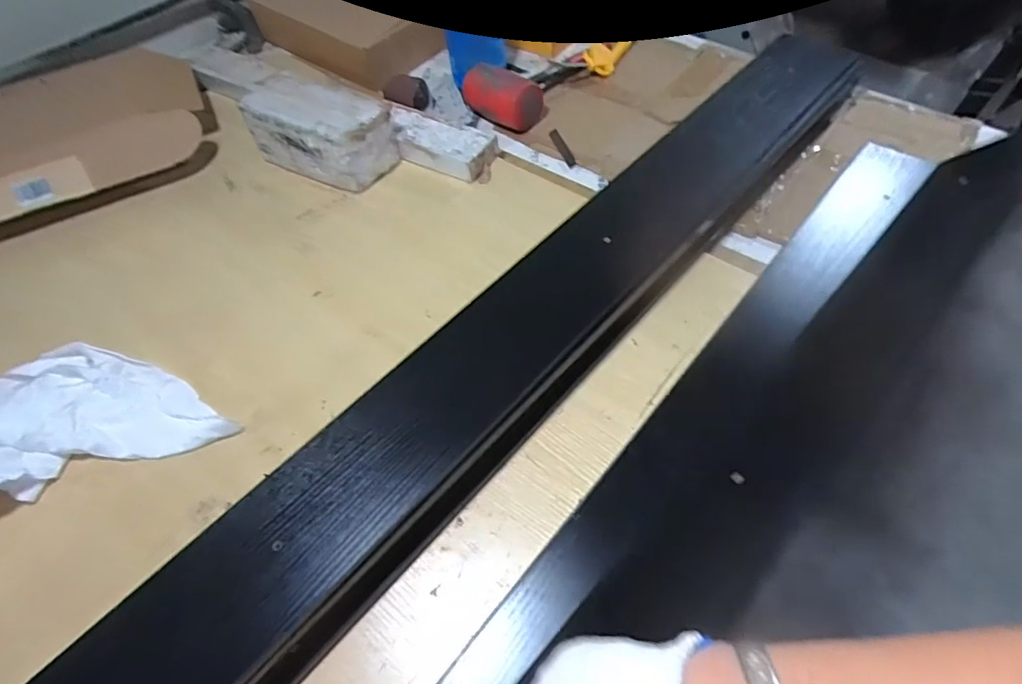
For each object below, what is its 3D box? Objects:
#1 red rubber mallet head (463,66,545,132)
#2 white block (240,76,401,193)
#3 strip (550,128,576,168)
[{"bbox_3d":[-0.017,-0.408,0.862,0.133,0.074,0.080,38,66,26],"label":"red rubber mallet head"},{"bbox_3d":[-0.294,-0.320,0.796,0.217,0.111,0.103,23,60,19],"label":"white block"},{"bbox_3d":[0.085,-0.314,0.838,0.017,0.004,0.098,-18,56,-7],"label":"strip"}]

